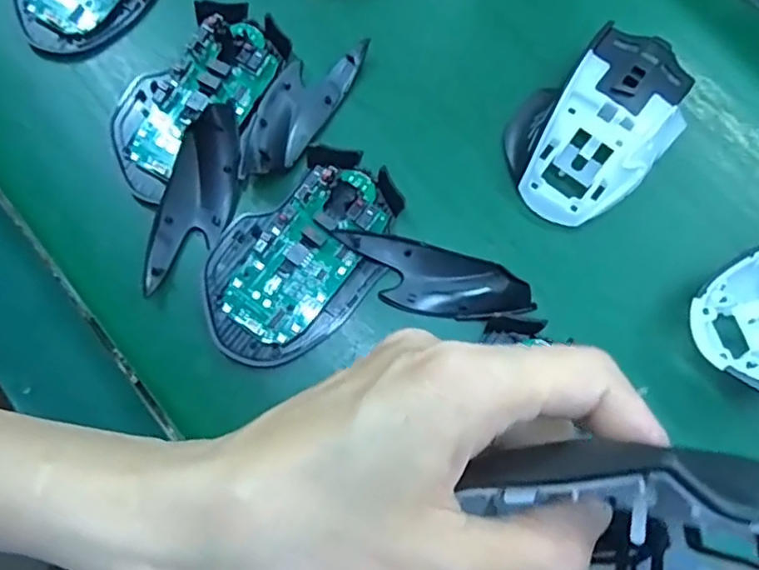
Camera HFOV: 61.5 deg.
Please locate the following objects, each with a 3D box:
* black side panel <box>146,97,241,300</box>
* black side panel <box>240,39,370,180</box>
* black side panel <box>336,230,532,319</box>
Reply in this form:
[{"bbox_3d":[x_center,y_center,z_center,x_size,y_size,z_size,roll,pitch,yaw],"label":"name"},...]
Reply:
[{"bbox_3d":[-0.090,-0.042,0.321,0.034,0.011,0.095,20,89,-24],"label":"black side panel"},{"bbox_3d":[-0.044,-0.096,0.338,0.034,0.017,0.096,31,76,7],"label":"black side panel"},{"bbox_3d":[0.026,-0.003,0.314,0.095,0.012,0.032,13,74,2],"label":"black side panel"}]

